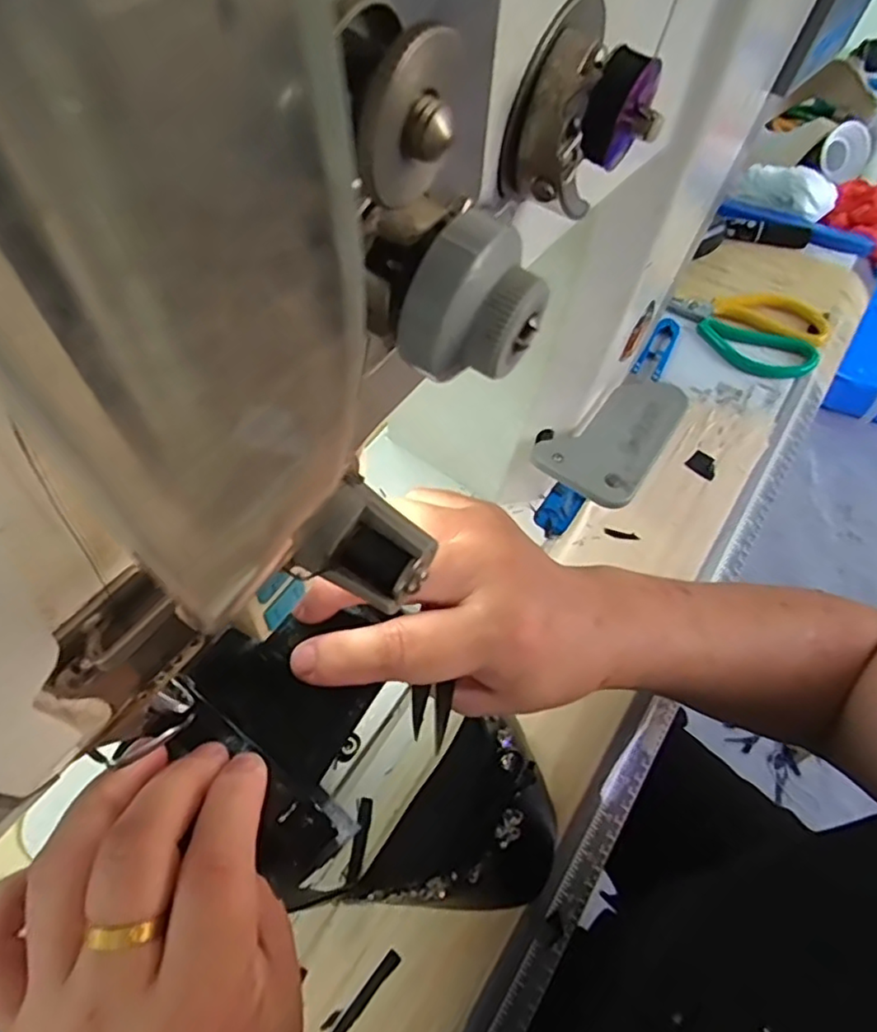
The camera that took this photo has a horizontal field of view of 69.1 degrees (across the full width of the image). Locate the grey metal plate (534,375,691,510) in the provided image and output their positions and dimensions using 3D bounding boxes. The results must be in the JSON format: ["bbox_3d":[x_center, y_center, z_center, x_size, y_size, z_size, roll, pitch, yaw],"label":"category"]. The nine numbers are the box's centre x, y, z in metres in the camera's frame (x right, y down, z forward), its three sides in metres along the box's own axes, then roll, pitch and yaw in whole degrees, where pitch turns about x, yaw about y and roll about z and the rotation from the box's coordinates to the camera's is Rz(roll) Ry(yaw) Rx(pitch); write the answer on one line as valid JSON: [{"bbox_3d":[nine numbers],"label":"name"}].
[{"bbox_3d":[0.123,-0.053,0.430,0.063,0.013,0.112,39,66,25],"label":"grey metal plate"}]

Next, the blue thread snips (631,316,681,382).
[{"bbox_3d":[0.209,-0.159,0.603,0.026,0.007,0.080,25,61,18],"label":"blue thread snips"}]

